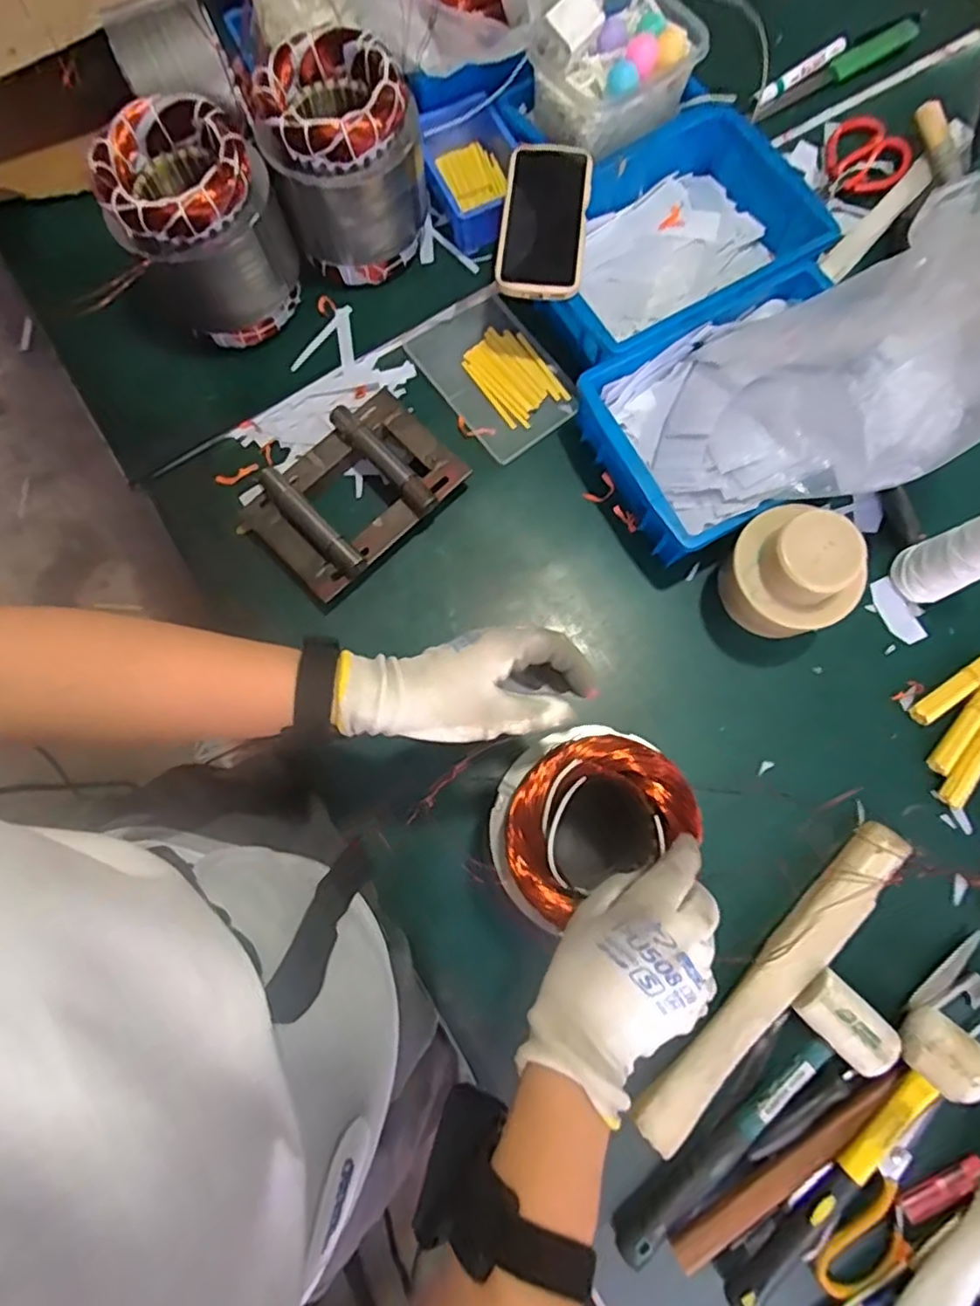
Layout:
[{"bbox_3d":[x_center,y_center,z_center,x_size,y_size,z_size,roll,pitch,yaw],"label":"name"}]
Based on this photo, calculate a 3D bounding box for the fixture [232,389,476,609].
[{"bbox_3d":[-0.137,-0.161,0.634,0.202,0.046,0.141,-44,81,-7],"label":"fixture"}]

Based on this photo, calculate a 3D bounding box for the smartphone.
[{"bbox_3d":[0.053,-0.427,0.612,0.080,0.014,0.176,7,79,2],"label":"smartphone"}]

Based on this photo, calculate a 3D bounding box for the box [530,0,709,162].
[{"bbox_3d":[0.126,-0.602,0.641,0.155,0.076,0.110,-34,80,-6],"label":"box"}]

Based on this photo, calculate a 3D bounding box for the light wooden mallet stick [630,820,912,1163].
[{"bbox_3d":[0.250,0.286,0.549,0.049,0.036,0.337,43,82,9],"label":"light wooden mallet stick"}]

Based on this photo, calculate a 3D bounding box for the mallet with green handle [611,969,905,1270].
[{"bbox_3d":[0.206,0.381,0.514,0.281,0.038,0.074,-39,80,-7],"label":"mallet with green handle"}]

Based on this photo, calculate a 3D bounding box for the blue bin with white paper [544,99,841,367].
[{"bbox_3d":[0.189,-0.422,0.661,0.304,0.085,0.211,-33,80,-6],"label":"blue bin with white paper"}]

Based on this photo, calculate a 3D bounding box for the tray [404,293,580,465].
[{"bbox_3d":[0.006,-0.299,0.680,0.122,0.018,0.172,-33,80,-6],"label":"tray"}]

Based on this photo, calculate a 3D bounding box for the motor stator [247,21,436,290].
[{"bbox_3d":[-0.141,-0.488,0.641,0.142,0.166,0.142,-11,78,-1],"label":"motor stator"}]

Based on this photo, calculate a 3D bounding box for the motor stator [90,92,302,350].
[{"bbox_3d":[-0.277,-0.415,0.624,0.145,0.166,0.130,-19,79,-3],"label":"motor stator"}]

